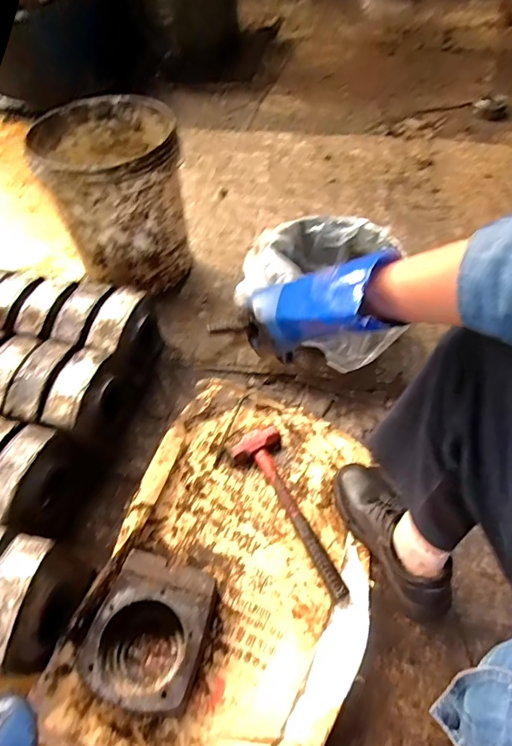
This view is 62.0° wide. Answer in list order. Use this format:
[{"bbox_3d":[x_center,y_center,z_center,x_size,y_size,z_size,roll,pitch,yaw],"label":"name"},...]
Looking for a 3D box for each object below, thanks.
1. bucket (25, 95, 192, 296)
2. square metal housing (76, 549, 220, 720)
[{"bbox_3d":[-0.306,-0.394,0.987,0.287,0.316,0.293,-1,57,1],"label":"bucket"},{"bbox_3d":[-0.152,0.384,0.637,0.159,0.084,0.181,16,59,11],"label":"square metal housing"}]

